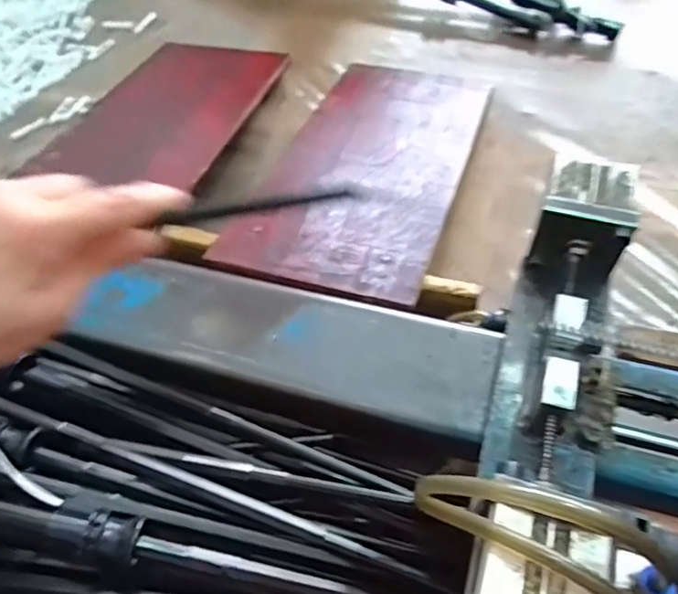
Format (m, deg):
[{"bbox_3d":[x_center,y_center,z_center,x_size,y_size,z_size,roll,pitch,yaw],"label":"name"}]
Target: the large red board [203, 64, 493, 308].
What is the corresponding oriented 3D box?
[{"bbox_3d":[0.035,-0.132,0.544,0.163,0.008,0.346,15,49,13],"label":"large red board"}]

